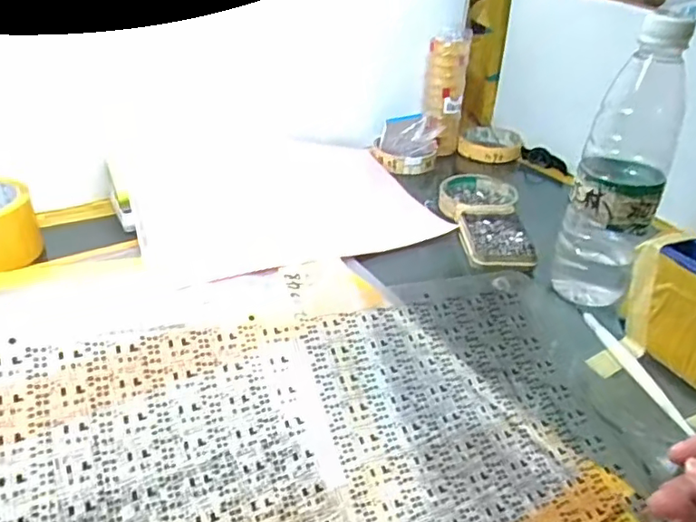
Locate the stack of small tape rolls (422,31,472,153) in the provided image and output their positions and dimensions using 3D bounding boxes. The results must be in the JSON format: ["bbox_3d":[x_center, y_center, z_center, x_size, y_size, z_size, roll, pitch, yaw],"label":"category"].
[{"bbox_3d":[0.125,-0.221,0.760,0.050,0.145,0.052,5,32,5],"label":"stack of small tape rolls"}]

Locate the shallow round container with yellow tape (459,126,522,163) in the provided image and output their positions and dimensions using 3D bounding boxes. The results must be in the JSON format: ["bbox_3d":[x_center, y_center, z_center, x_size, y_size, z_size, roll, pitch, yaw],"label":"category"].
[{"bbox_3d":[0.197,-0.161,0.798,0.083,0.021,0.092,8,32,11],"label":"shallow round container with yellow tape"}]

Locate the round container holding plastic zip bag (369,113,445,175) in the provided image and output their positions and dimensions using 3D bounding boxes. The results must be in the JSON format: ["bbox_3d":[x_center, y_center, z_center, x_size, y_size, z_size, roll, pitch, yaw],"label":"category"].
[{"bbox_3d":[0.075,-0.153,0.739,0.081,0.049,0.088,8,32,9],"label":"round container holding plastic zip bag"}]

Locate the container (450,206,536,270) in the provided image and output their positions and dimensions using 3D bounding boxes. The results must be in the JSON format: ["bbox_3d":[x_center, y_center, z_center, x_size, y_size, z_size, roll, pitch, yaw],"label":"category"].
[{"bbox_3d":[0.146,-0.024,0.576,0.066,0.016,0.105,2,32,0],"label":"container"}]

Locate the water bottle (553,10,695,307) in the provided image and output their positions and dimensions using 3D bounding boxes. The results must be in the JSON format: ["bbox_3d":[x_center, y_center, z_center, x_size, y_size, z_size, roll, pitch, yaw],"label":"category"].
[{"bbox_3d":[0.213,-0.065,0.455,0.063,0.222,0.067,16,35,22],"label":"water bottle"}]

